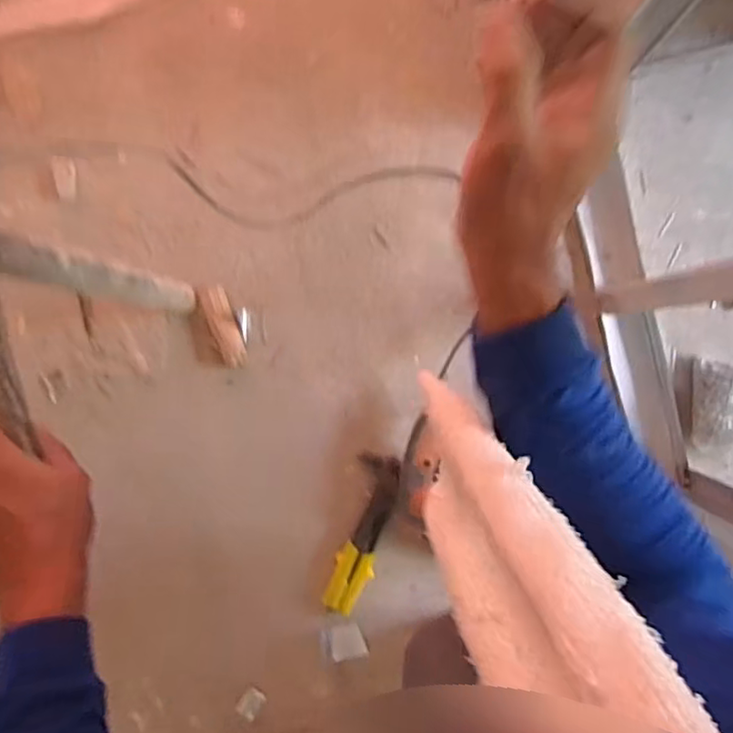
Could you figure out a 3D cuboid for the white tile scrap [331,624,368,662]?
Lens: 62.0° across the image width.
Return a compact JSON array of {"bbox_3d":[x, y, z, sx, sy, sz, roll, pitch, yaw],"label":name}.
[{"bbox_3d":[-0.029,0.436,0.964,0.054,0.008,0.061,-8,94,5],"label":"white tile scrap"}]

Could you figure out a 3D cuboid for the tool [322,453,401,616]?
[{"bbox_3d":[-0.005,0.263,0.940,0.067,0.016,0.255,15,96,3],"label":"tool"}]

